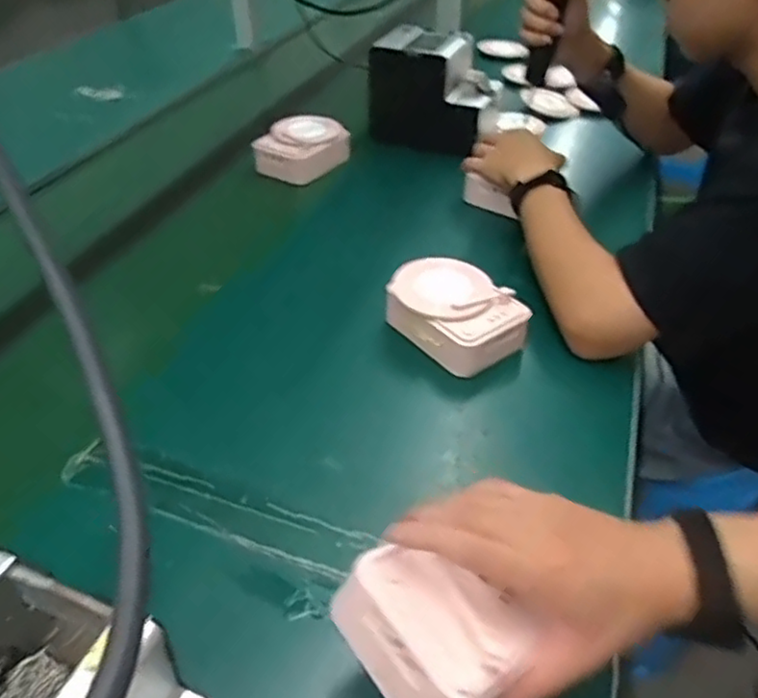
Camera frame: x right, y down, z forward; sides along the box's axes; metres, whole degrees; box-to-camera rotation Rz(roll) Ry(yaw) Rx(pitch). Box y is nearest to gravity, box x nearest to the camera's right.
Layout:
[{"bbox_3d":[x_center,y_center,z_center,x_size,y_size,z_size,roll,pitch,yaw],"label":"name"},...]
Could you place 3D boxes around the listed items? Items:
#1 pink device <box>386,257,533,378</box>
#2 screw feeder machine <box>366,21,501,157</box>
[{"bbox_3d":[0.078,-0.037,0.689,0.094,0.062,0.133,-32,50,-32],"label":"pink device"},{"bbox_3d":[0.090,-0.408,1.052,0.187,0.149,0.152,11,42,12],"label":"screw feeder machine"}]

